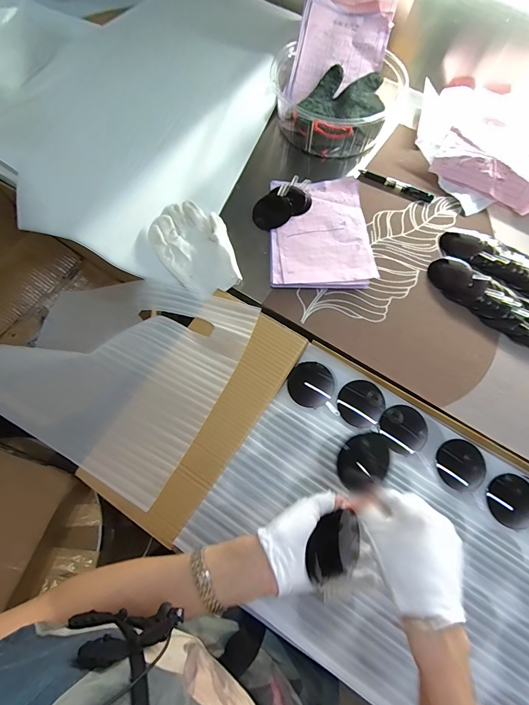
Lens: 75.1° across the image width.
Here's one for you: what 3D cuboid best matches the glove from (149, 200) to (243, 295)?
[{"bbox_3d":[-0.106,-0.165,0.535,0.109,0.016,0.168,-33,73,-11],"label":"glove"}]

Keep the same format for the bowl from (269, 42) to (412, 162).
[{"bbox_3d":[0.127,-0.448,0.630,0.227,0.077,0.185,3,70,2],"label":"bowl"}]

